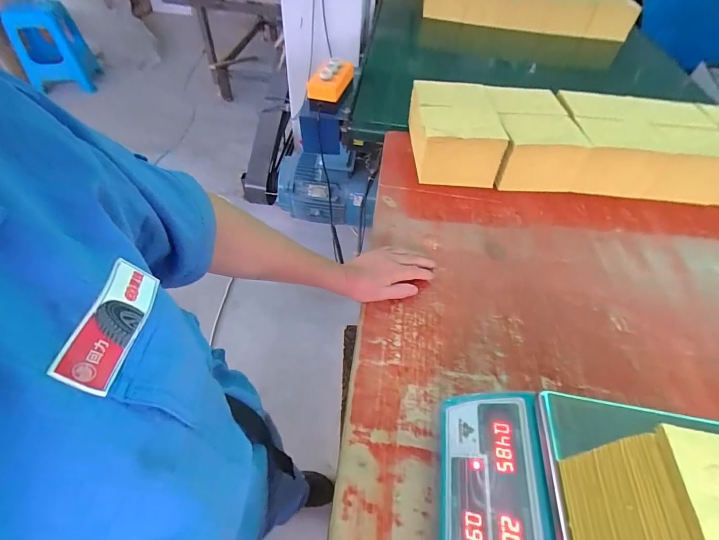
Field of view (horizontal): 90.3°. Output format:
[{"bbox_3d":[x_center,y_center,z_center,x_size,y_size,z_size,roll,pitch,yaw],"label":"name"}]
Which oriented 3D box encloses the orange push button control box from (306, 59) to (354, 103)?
[{"bbox_3d":[-0.074,-0.468,0.894,0.083,0.071,0.166,13,52,6],"label":"orange push button control box"}]

